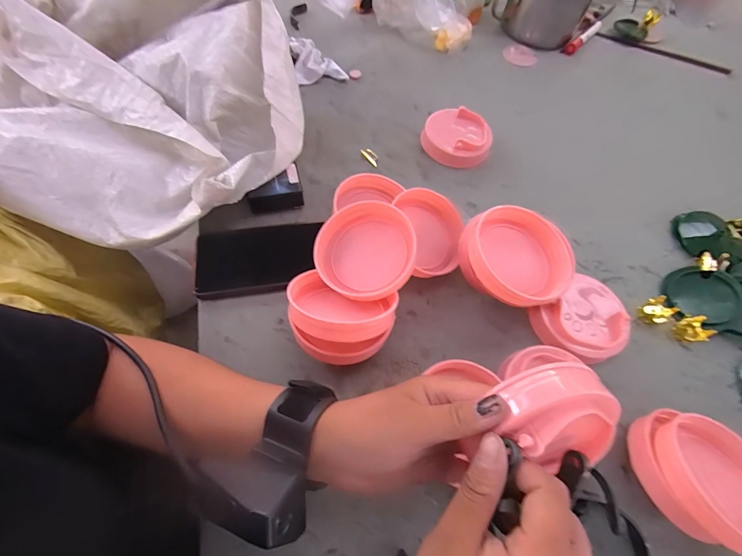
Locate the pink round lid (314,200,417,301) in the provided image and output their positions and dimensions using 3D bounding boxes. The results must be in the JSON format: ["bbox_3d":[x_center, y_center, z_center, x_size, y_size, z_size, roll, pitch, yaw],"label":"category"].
[{"bbox_3d":[-0.004,-0.026,0.328,0.093,0.019,0.093,-4,75,15],"label":"pink round lid"}]

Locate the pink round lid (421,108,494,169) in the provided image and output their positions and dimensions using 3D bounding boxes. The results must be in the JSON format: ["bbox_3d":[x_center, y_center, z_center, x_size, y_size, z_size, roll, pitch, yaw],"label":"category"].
[{"bbox_3d":[0.121,-0.198,0.475,0.094,0.030,0.086,2,63,-3],"label":"pink round lid"}]

